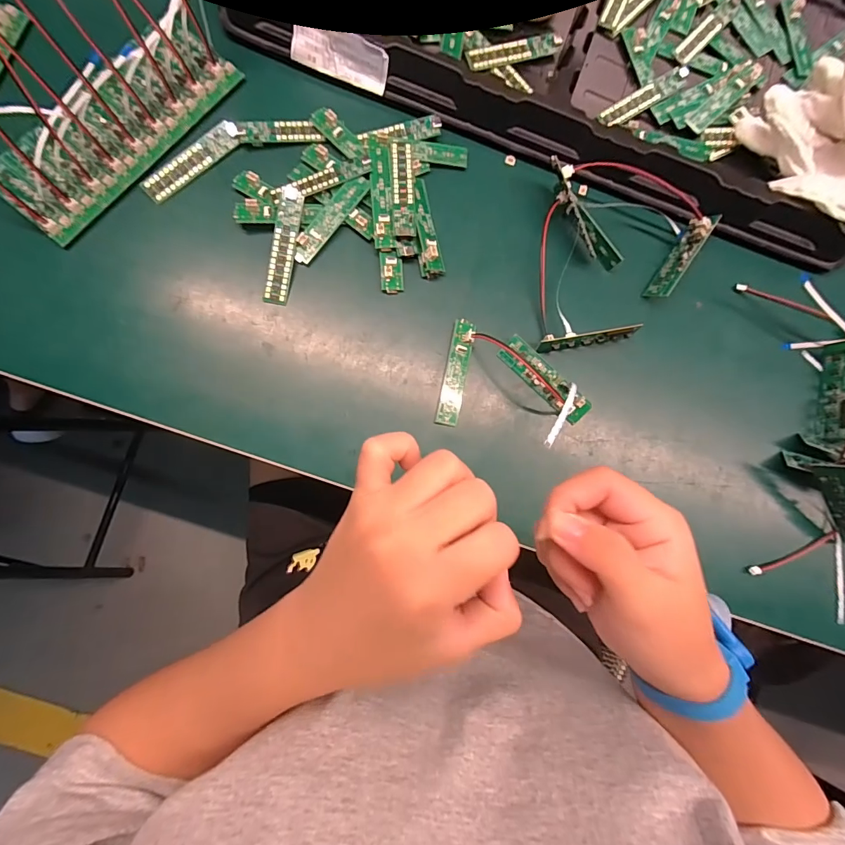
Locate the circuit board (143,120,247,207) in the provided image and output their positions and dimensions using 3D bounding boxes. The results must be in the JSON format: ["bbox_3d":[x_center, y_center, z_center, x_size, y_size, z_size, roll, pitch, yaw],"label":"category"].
[{"bbox_3d":[-0.181,-0.206,0.327,0.086,0.006,0.019,-43,112,-4],"label":"circuit board"}]

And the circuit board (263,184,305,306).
[{"bbox_3d":[-0.107,-0.137,0.323,0.017,0.005,0.090,10,93,-15],"label":"circuit board"}]

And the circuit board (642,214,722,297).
[{"bbox_3d":[0.213,-0.137,0.345,0.006,0.021,0.076,35,88,-35],"label":"circuit board"}]

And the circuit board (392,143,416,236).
[{"bbox_3d":[-0.015,-0.187,0.334,0.018,0.010,0.082,-1,83,-6],"label":"circuit board"}]

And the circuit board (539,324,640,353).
[{"bbox_3d":[0.131,-0.067,0.333,0.079,0.020,0.011,-11,84,-7],"label":"circuit board"}]

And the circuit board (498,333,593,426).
[{"bbox_3d":[0.098,-0.034,0.332,0.082,0.011,0.022,45,81,1],"label":"circuit board"}]

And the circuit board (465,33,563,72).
[{"bbox_3d":[0.077,-0.314,0.354,0.086,0.011,0.019,-24,87,-6],"label":"circuit board"}]

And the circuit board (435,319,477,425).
[{"bbox_3d":[0.027,-0.040,0.329,0.018,0.009,0.084,12,81,-4],"label":"circuit board"}]

